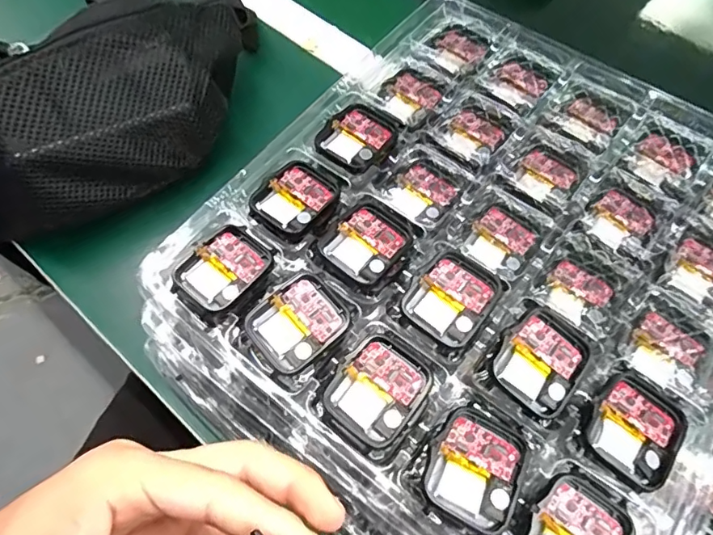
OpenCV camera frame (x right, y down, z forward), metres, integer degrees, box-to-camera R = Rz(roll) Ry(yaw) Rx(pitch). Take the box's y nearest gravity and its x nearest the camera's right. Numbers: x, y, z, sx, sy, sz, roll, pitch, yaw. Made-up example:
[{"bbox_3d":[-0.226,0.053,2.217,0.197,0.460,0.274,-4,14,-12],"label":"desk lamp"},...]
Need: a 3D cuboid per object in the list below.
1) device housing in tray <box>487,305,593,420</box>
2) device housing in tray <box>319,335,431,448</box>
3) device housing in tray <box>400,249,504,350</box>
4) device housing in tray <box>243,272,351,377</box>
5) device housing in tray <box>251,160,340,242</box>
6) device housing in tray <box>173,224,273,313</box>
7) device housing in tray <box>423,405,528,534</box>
[{"bbox_3d":[0.085,0.041,0.225,0.038,0.009,0.042,40,67,16],"label":"device housing in tray"},{"bbox_3d":[0.010,0.053,0.219,0.037,0.005,0.043,40,68,16],"label":"device housing in tray"},{"bbox_3d":[0.047,0.014,0.240,0.037,0.009,0.042,38,67,16],"label":"device housing in tray"},{"bbox_3d":[-0.027,0.026,0.233,0.043,0.007,0.036,-37,70,-19],"label":"device housing in tray"},{"bbox_3d":[-0.032,-0.038,0.271,0.039,0.004,0.047,35,66,15],"label":"device housing in tray"},{"bbox_3d":[-0.066,0.000,0.250,0.036,0.005,0.042,42,68,17],"label":"device housing in tray"},{"bbox_3d":[0.050,0.082,0.205,0.037,0.005,0.043,24,64,10],"label":"device housing in tray"}]

